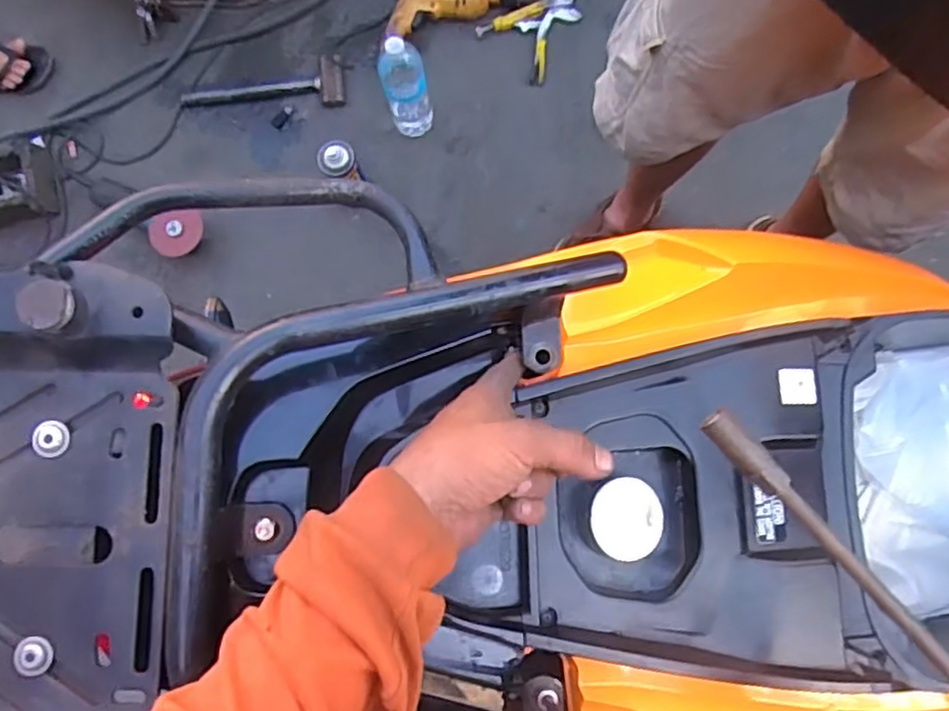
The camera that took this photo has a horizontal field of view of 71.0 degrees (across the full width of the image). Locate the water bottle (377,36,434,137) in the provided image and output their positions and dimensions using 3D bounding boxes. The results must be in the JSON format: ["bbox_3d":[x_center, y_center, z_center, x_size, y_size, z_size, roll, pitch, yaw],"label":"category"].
[{"bbox_3d":[-0.122,-0.476,1.177,0.077,0.242,0.070,-13,80,-1],"label":"water bottle"}]

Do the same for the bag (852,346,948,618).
[{"bbox_3d":[0.498,0.125,0.684,0.309,0.090,0.263,1,88,-20],"label":"bag"}]

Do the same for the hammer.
[{"bbox_3d":[-0.420,-0.540,1.323,0.324,0.031,0.093,-1,80,1],"label":"hammer"}]

